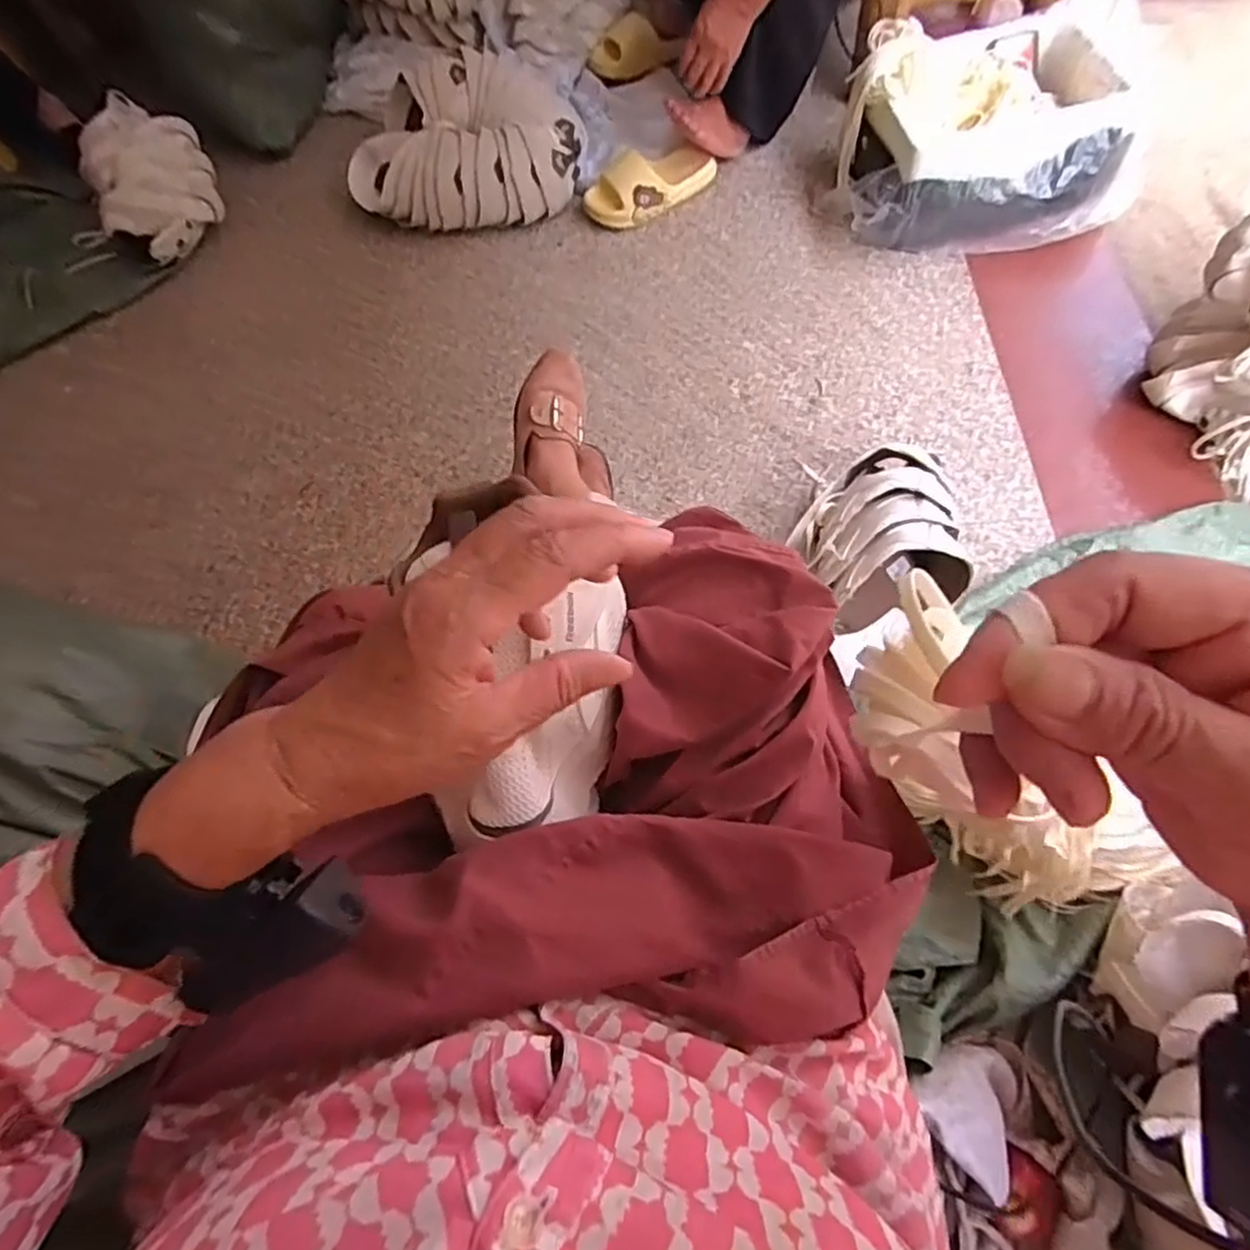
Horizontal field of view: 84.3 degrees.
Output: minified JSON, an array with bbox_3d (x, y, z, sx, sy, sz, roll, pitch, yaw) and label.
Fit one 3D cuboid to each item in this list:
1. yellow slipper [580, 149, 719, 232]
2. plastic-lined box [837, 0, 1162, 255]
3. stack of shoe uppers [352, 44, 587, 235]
[{"bbox_3d":[0.046,-0.795,1.227,0.233,0.078,0.095,-31,66,-7],"label":"yellow slipper"},{"bbox_3d":[0.599,-0.800,1.120,0.471,0.201,0.347,-1,65,7],"label":"plastic-lined box"},{"bbox_3d":[-0.308,-0.890,1.274,0.437,0.136,0.299,-5,65,5],"label":"stack of shoe uppers"}]

